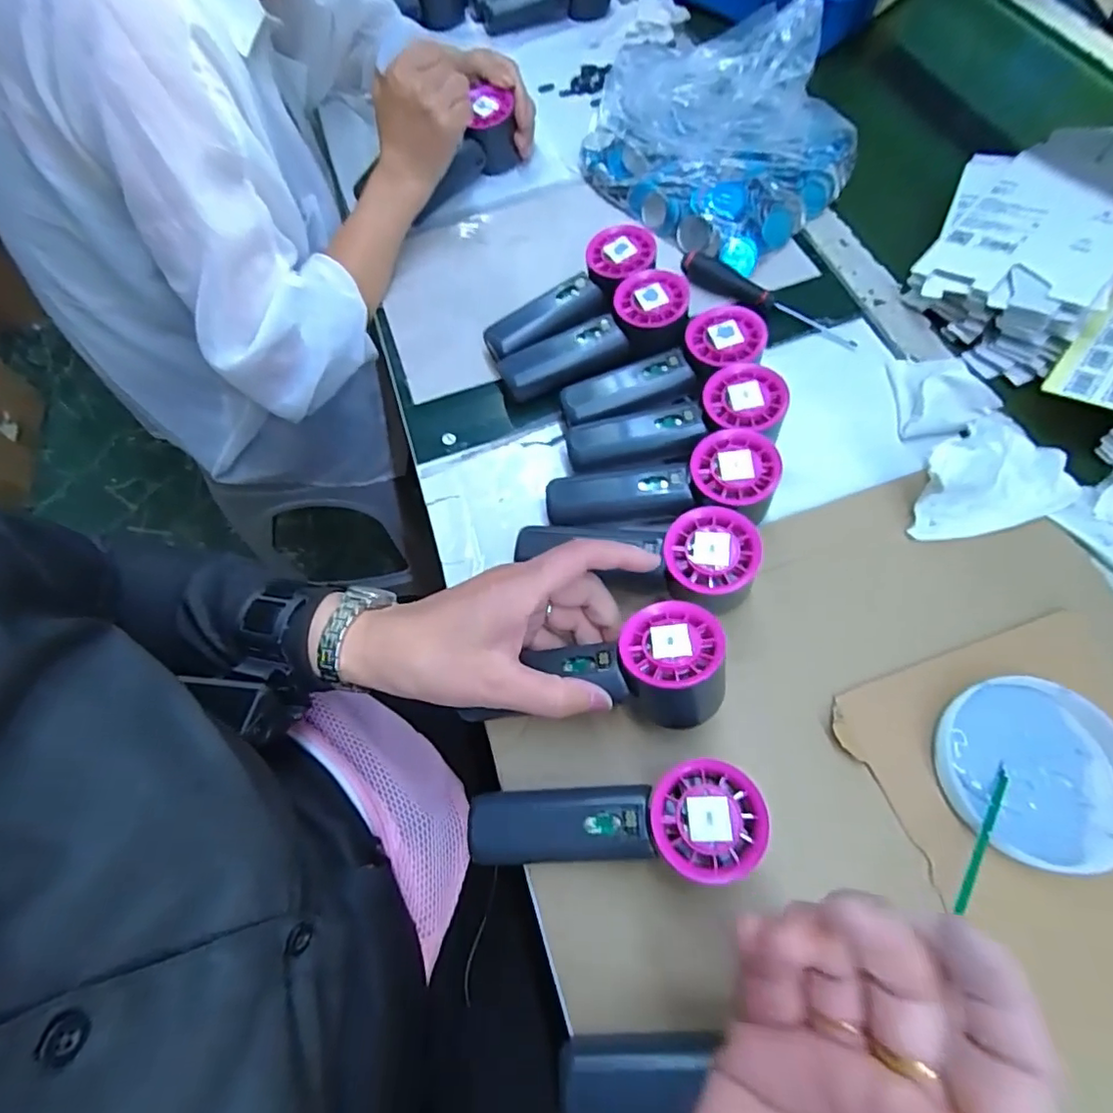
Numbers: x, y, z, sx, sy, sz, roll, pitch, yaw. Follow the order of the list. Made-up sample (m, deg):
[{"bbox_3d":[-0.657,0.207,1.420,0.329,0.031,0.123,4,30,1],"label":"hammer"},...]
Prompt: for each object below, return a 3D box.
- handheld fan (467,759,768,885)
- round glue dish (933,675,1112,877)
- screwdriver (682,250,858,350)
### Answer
[{"bbox_3d":[0.029,0.146,0.317,0.150,0.061,0.051,-2,65,1],"label":"handheld fan"},{"bbox_3d":[0.268,0.119,0.324,0.091,0.024,0.099,-1,65,2],"label":"round glue dish"},{"bbox_3d":[0.179,-0.218,0.491,0.159,0.024,0.017,32,70,16],"label":"screwdriver"}]

